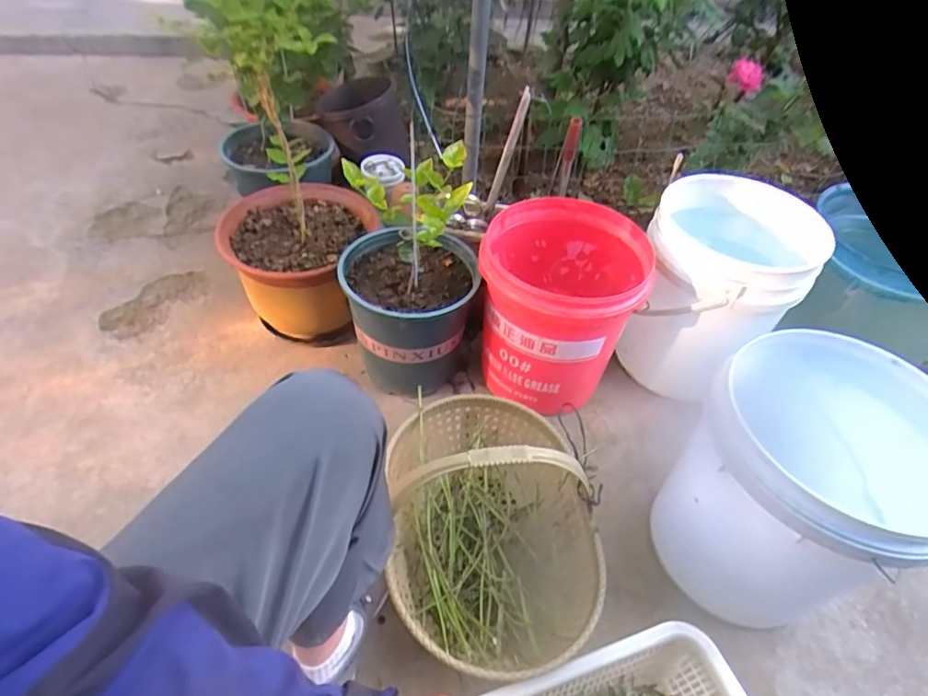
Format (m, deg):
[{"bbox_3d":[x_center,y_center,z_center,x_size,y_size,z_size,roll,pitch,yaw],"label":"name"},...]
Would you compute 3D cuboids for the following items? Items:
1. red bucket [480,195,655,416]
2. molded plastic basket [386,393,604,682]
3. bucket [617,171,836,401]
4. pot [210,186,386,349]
[{"bbox_3d":[0.167,-0.074,1.012,0.280,0.300,0.279,2,46,-2],"label":"red bucket"},{"bbox_3d":[0.041,0.234,0.772,0.280,0.281,0.409,-3,47,-9],"label":"molded plastic basket"},{"bbox_3d":[0.477,-0.098,1.075,0.280,0.366,0.302,3,47,-3],"label":"bucket"},{"bbox_3d":[-0.335,-0.161,1.118,0.279,0.251,0.259,2,46,-2],"label":"pot"}]

